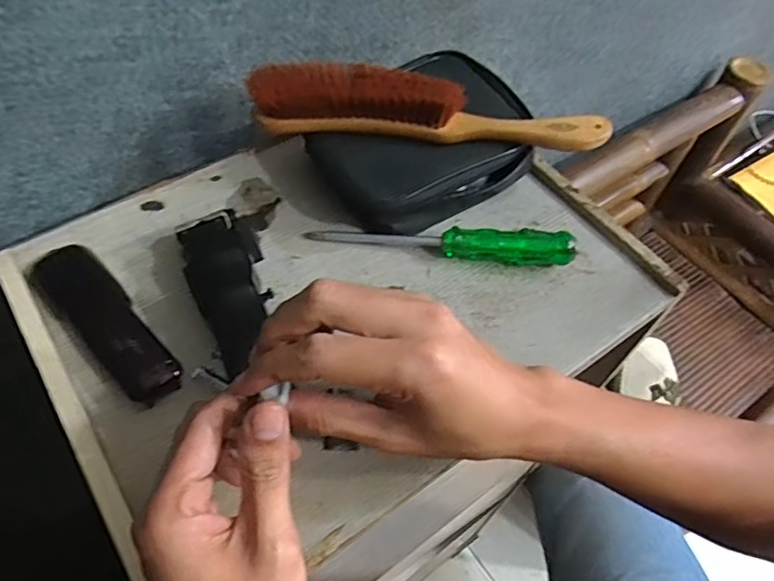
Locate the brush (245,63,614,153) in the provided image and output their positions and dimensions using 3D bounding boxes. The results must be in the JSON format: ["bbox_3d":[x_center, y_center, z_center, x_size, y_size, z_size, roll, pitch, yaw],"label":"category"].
[{"bbox_3d":[0.035,-0.134,0.427,0.257,0.035,0.040,4,55,0],"label":"brush"}]

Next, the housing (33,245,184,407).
[{"bbox_3d":[-0.187,0.015,0.380,0.039,0.019,0.141,-37,65,-25],"label":"housing"}]

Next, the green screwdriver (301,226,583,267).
[{"bbox_3d":[0.039,-0.037,0.425,0.189,0.023,0.019,6,55,1],"label":"green screwdriver"}]

